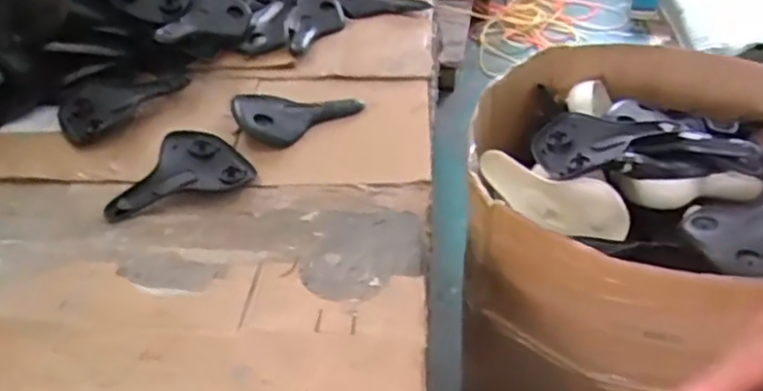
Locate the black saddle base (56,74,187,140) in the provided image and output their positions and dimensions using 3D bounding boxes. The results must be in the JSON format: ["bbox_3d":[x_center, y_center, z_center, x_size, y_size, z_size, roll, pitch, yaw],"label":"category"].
[{"bbox_3d":[-0.511,-0.190,1.329,0.132,0.045,0.252,30,50,33],"label":"black saddle base"}]

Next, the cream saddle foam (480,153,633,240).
[{"bbox_3d":[0.284,0.005,1.123,0.246,0.095,0.056,13,42,18],"label":"cream saddle foam"}]

